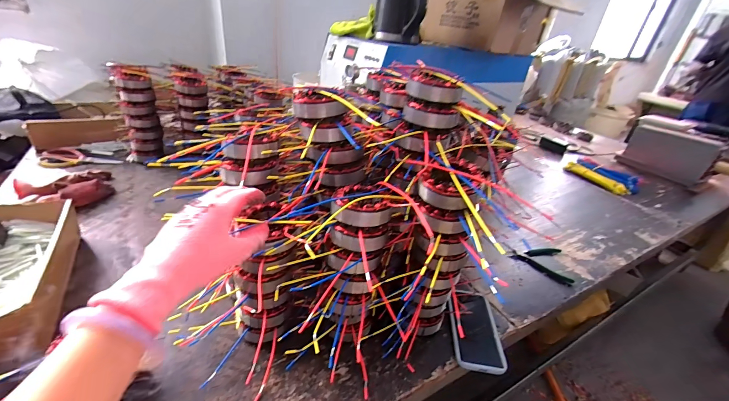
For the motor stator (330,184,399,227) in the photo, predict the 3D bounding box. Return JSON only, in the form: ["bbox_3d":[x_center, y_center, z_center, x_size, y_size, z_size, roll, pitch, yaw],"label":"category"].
[{"bbox_3d":[0.000,-0.001,0.454,0.084,0.035,0.090,15,31,11],"label":"motor stator"}]

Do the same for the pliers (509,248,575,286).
[{"bbox_3d":[0.467,0.151,0.799,0.137,0.017,0.135,28,36,31],"label":"pliers"}]

